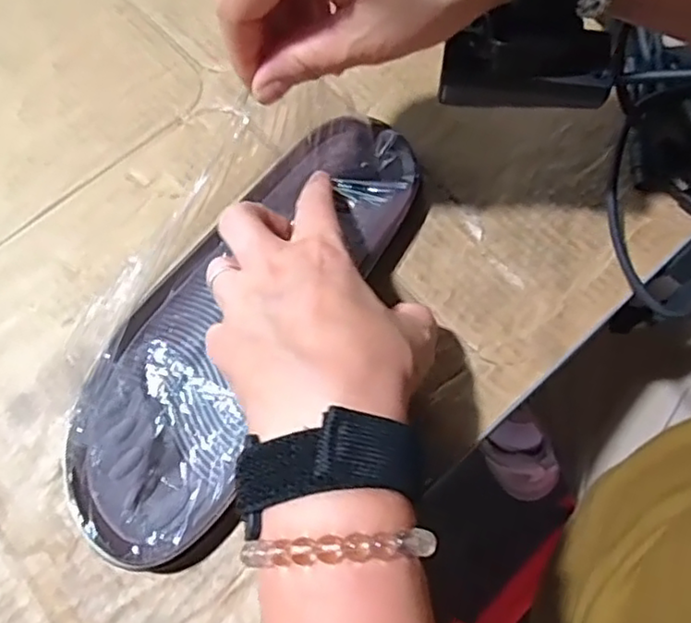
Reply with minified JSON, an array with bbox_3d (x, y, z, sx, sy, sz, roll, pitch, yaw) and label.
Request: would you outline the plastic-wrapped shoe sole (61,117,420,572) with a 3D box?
[{"bbox_3d":[-0.048,0.001,0.324,0.089,0.019,0.249,29,76,12],"label":"plastic-wrapped shoe sole"}]

